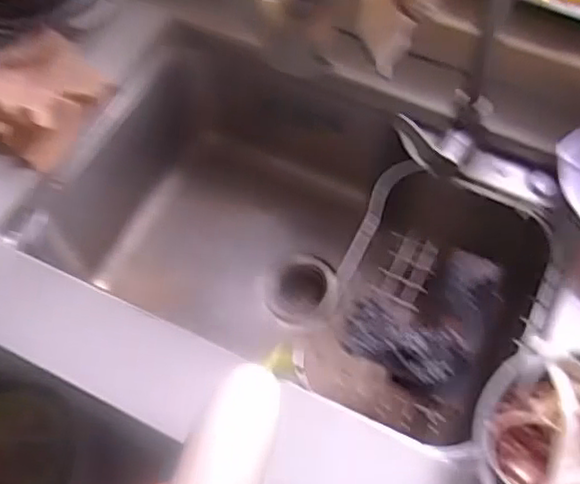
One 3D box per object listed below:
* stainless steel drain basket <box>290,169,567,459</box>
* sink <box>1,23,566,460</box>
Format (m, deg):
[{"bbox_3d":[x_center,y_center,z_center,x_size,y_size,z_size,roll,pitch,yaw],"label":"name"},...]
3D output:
[{"bbox_3d":[0.178,0.062,0.810,0.227,0.112,0.302,26,65,15],"label":"stainless steel drain basket"},{"bbox_3d":[0.017,0.011,0.907,0.618,0.246,0.398,23,65,14],"label":"sink"}]

